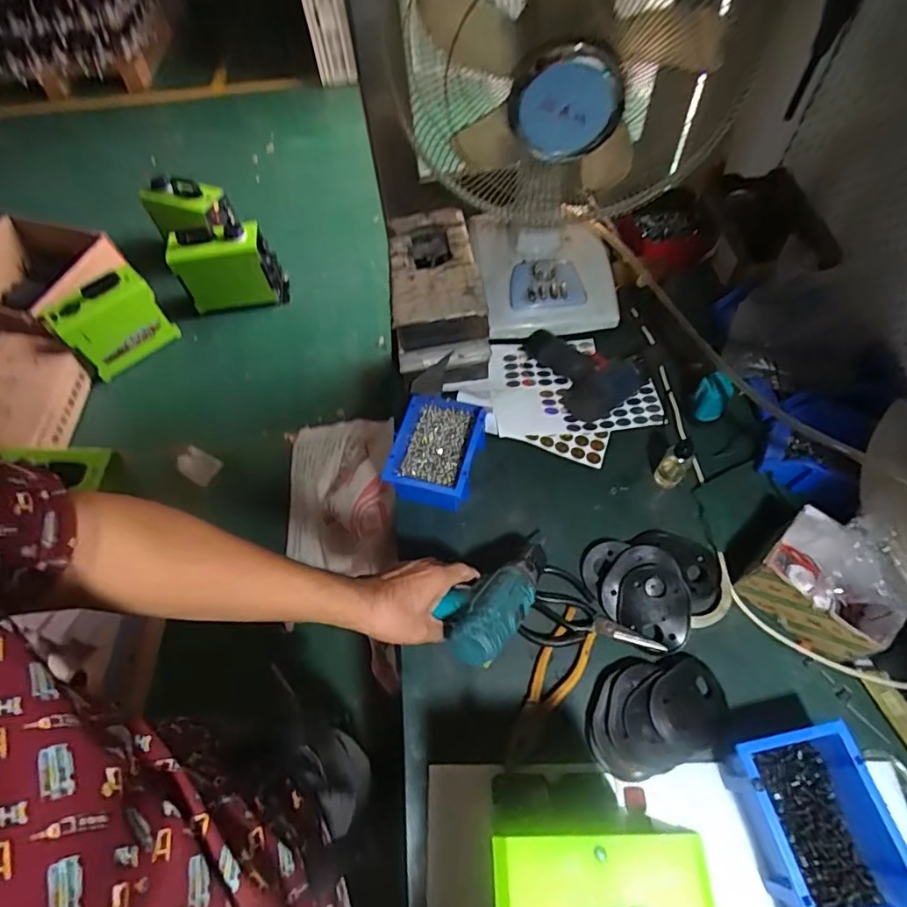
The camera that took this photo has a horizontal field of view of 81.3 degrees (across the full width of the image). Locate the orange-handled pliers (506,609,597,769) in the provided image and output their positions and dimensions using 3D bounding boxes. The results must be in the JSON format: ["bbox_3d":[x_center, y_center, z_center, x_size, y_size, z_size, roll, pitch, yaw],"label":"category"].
[{"bbox_3d":[0.111,0.280,0.636,0.053,0.008,0.192,33,67,20],"label":"orange-handled pliers"}]

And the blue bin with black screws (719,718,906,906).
[{"bbox_3d":[0.359,0.374,0.517,0.119,0.063,0.180,-12,60,-4],"label":"blue bin with black screws"}]

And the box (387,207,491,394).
[{"bbox_3d":[-0.030,-0.282,0.924,0.148,0.118,0.350,-7,60,0],"label":"box"}]

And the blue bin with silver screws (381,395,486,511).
[{"bbox_3d":[-0.023,-0.010,0.770,0.123,0.063,0.184,13,62,11],"label":"blue bin with silver screws"}]

